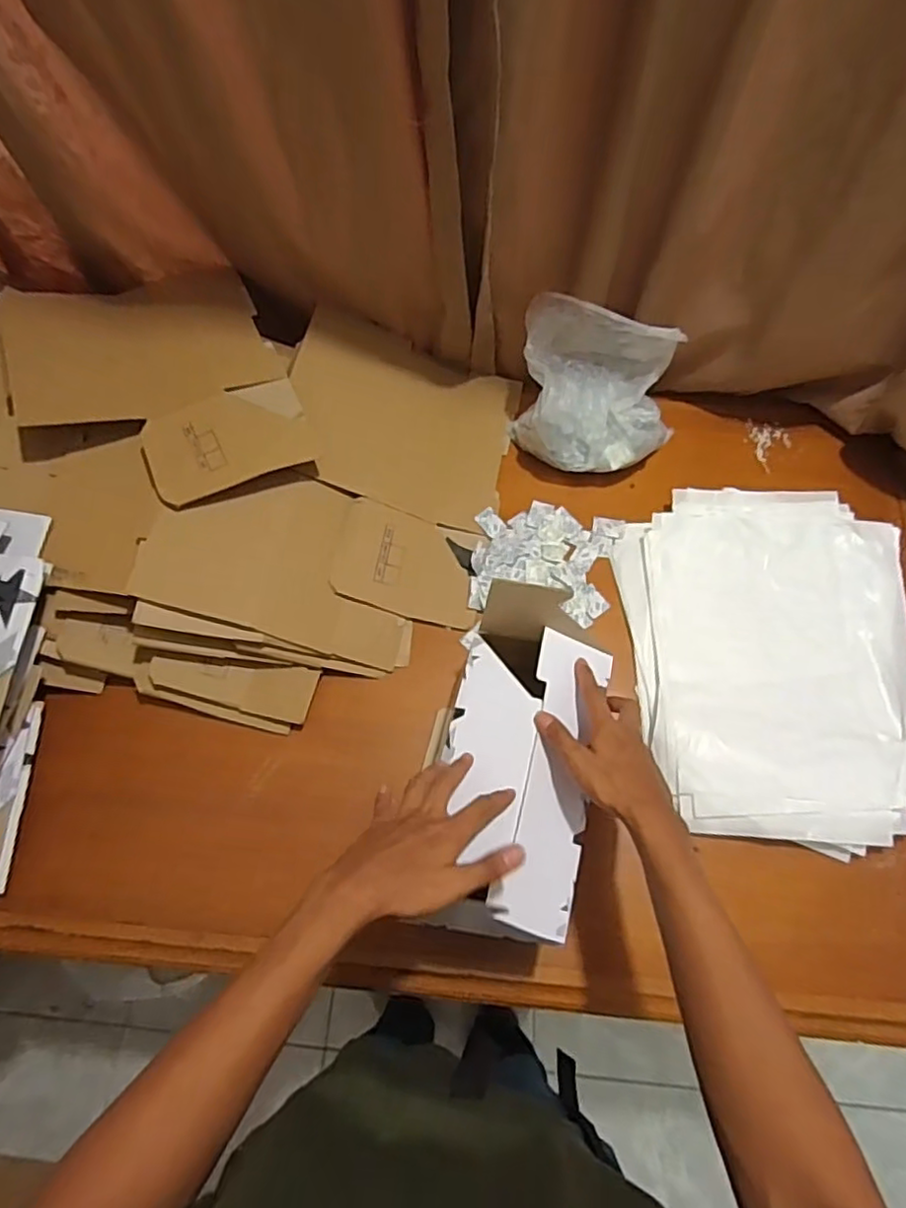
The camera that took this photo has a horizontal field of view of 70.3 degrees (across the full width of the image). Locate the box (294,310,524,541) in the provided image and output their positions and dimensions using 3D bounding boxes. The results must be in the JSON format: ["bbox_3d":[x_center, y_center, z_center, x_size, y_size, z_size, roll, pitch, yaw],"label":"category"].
[{"bbox_3d":[-0.065,-0.250,0.859,0.299,0.025,0.262,19,63,-15],"label":"box"}]

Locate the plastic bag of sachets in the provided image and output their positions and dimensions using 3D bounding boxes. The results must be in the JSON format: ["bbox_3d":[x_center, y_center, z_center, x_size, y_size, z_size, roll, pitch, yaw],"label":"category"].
[{"bbox_3d":[0.185,-0.268,0.830,0.211,0.166,0.156,13,67,5],"label":"plastic bag of sachets"}]

